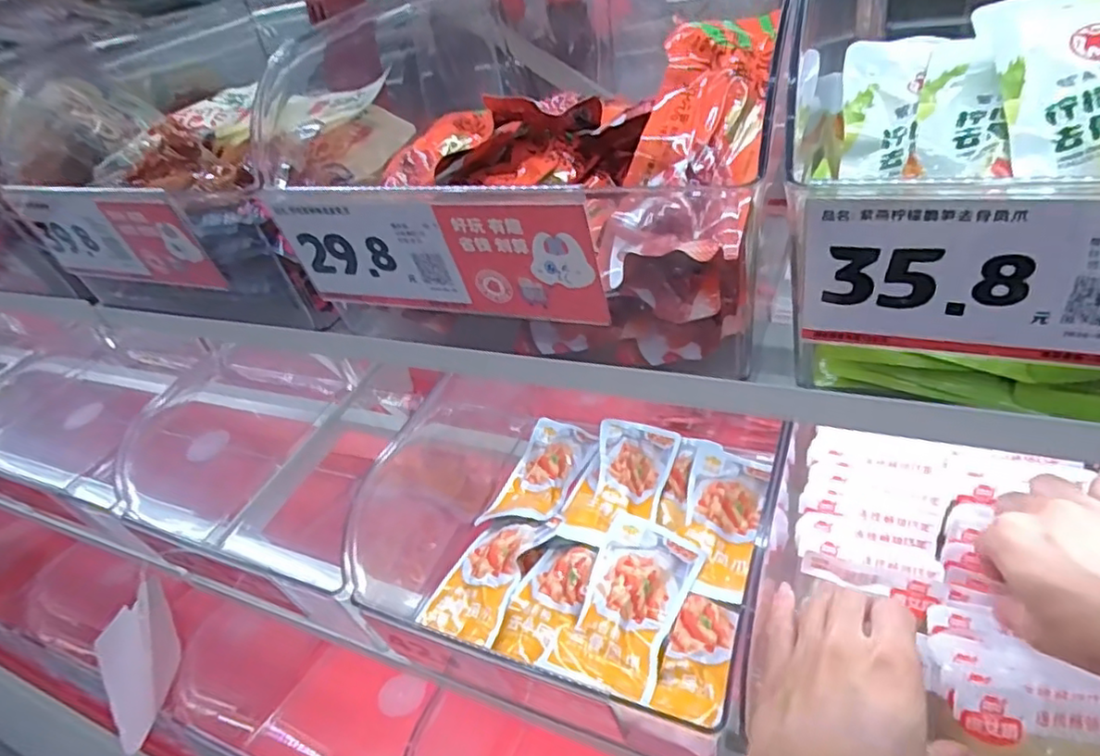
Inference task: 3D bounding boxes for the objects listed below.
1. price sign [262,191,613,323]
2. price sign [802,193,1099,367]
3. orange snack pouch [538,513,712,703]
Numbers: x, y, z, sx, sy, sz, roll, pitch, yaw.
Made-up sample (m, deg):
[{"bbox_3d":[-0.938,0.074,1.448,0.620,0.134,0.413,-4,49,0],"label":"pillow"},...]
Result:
[{"bbox_3d":[-0.055,-0.057,0.289,0.164,0.063,0.004,6,47,27],"label":"price sign"},{"bbox_3d":[0.166,-0.026,0.184,0.170,0.060,0.004,8,48,26],"label":"price sign"},{"bbox_3d":[0.053,0.149,0.428,0.068,0.023,0.127,9,33,28],"label":"orange snack pouch"}]

